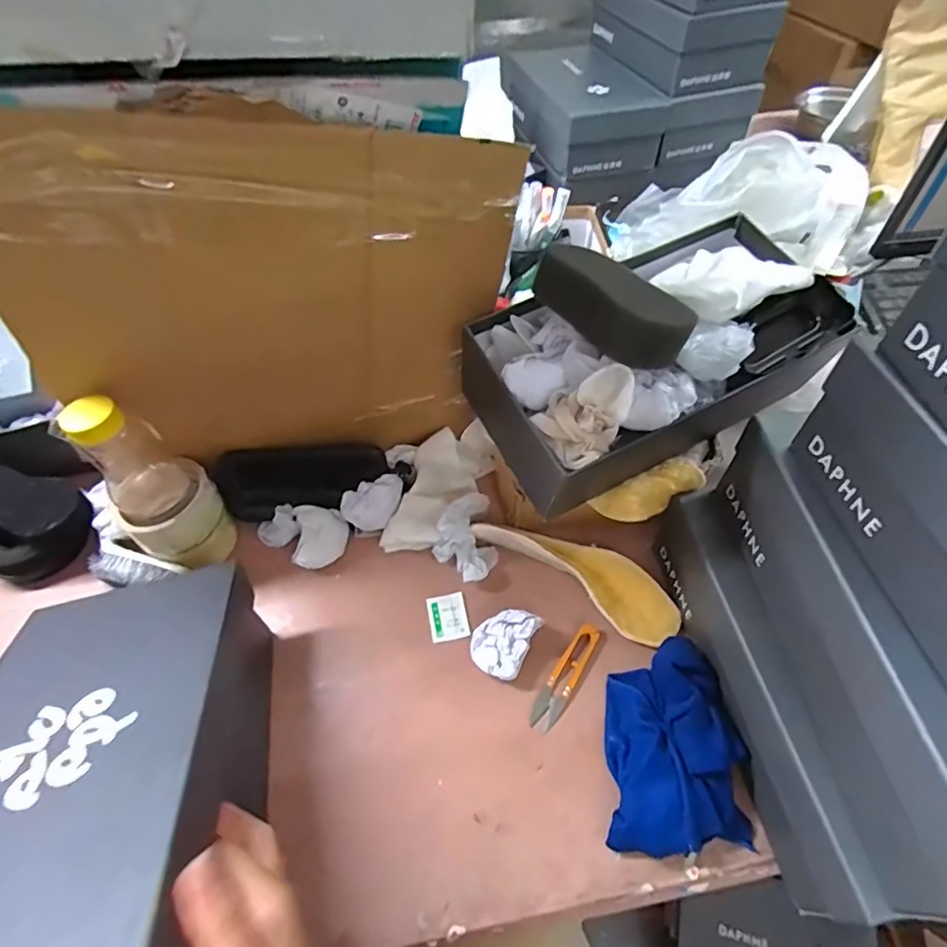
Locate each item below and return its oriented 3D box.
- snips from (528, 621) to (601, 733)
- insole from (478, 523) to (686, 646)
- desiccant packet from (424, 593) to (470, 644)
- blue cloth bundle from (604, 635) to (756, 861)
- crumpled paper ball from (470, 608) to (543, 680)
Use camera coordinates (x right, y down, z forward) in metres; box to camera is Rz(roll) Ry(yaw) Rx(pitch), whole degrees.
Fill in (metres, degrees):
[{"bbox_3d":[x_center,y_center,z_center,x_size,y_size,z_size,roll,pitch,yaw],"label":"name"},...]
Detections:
[{"bbox_3d":[0.081,0.179,0.466,0.023,0.004,0.103,28,59,20],"label":"snips"},{"bbox_3d":[0.102,0.092,0.513,0.203,0.029,0.067,27,58,19],"label":"insole"},{"bbox_3d":[-0.025,0.137,0.503,0.036,0.004,0.044,-10,54,-7],"label":"desiccant packet"},{"bbox_3d":[0.157,0.209,0.418,0.104,0.044,0.155,1,53,2],"label":"blue cloth bundle"},{"bbox_3d":[0.026,0.152,0.475,0.050,0.028,0.062,23,57,17],"label":"crumpled paper ball"}]

